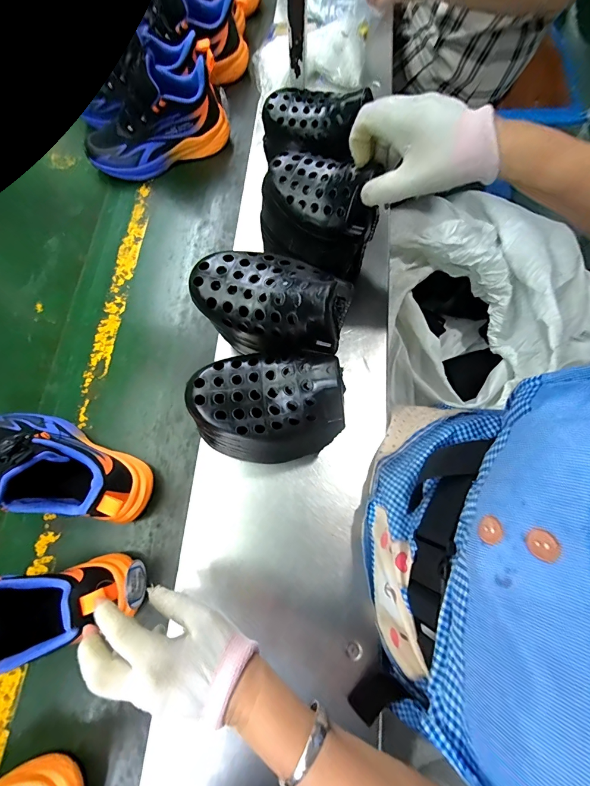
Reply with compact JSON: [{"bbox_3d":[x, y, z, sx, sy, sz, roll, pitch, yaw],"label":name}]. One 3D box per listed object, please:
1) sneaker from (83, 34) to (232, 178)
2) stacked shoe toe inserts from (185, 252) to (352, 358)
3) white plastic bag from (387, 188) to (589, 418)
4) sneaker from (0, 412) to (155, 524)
[{"bbox_3d":[-0.230,-0.453,0.575,0.248,0.127,0.107,-29,73,-7],"label":"sneaker"},{"bbox_3d":[-0.026,-0.087,0.309,0.141,0.058,0.090,18,75,5],"label":"stacked shoe toe inserts"},{"bbox_3d":[0.440,-0.199,0.871,0.552,0.267,0.486,-23,75,-7],"label":"white plastic bag"},{"bbox_3d":[-0.286,0.080,0.407,0.234,0.131,0.085,24,75,10],"label":"sneaker"}]

